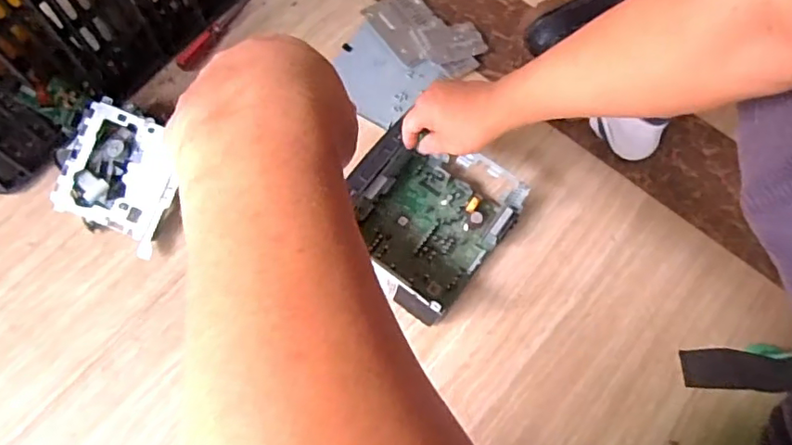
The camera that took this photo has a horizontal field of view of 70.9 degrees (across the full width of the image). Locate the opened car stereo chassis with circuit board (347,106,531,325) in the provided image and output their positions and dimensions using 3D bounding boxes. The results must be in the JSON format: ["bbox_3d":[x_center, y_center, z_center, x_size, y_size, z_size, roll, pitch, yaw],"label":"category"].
[{"bbox_3d":[0.042,-0.014,0.660,0.167,0.119,0.189,39,73,12],"label":"opened car stereo chassis with circuit board"}]

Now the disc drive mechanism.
[{"bbox_3d":[-0.337,-0.062,0.682,0.147,0.035,0.153,23,85,5],"label":"disc drive mechanism"}]

